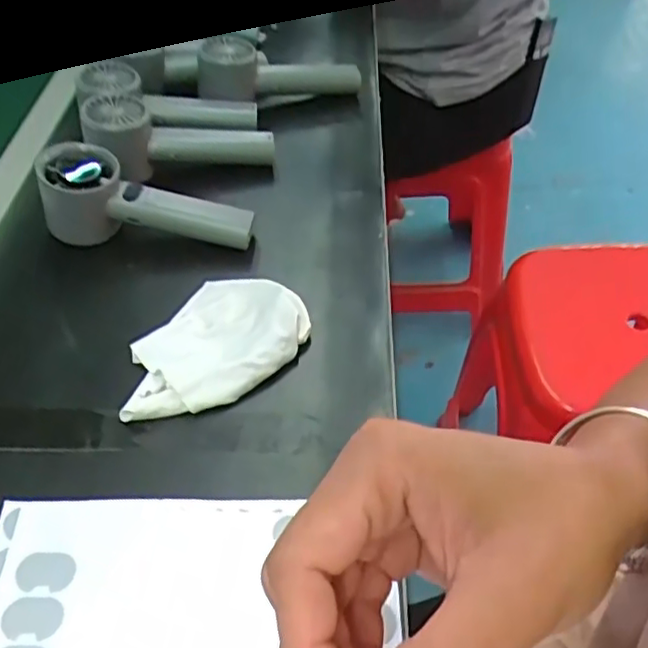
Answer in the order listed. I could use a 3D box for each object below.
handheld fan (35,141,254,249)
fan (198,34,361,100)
[{"bbox_3d":[-0.135,-0.091,0.496,0.161,0.060,0.054,11,49,-6],"label":"handheld fan"},{"bbox_3d":[-0.051,-0.263,0.658,0.168,0.057,0.055,-11,46,-32],"label":"fan"}]

